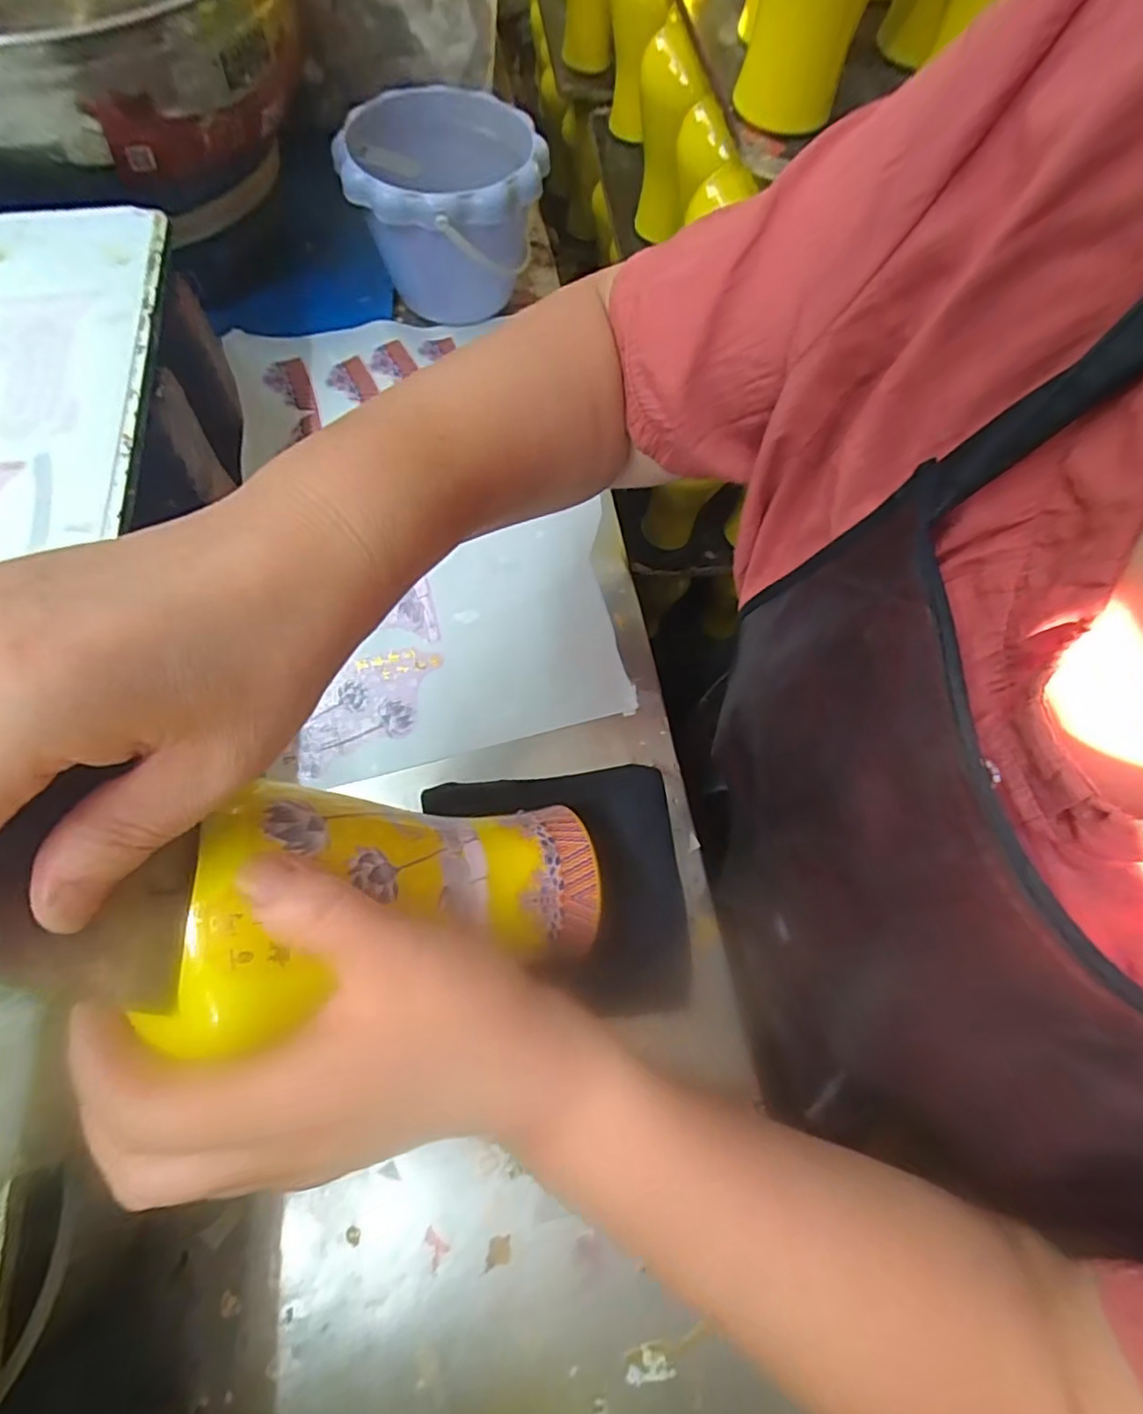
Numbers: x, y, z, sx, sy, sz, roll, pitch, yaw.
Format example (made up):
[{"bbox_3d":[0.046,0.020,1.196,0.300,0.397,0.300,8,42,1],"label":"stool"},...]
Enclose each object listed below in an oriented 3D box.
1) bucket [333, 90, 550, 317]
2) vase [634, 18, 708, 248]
[{"bbox_3d":[-0.103,-0.415,0.540,0.154,0.116,0.160,2,65,-5],"label":"bucket"},{"bbox_3d":[0.104,-0.624,0.706,0.078,0.175,0.080,19,65,3],"label":"vase"}]

